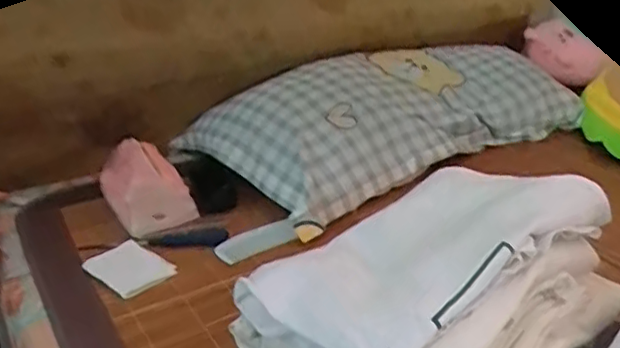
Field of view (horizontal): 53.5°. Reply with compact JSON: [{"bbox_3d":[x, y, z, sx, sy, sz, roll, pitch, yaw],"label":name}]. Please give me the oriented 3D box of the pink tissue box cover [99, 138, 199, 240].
[{"bbox_3d":[-0.216,0.016,0.808,0.087,0.087,0.133,-17,30,-29],"label":"pink tissue box cover"}]

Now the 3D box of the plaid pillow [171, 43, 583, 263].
[{"bbox_3d":[0.106,-0.097,1.000,0.662,0.121,0.317,-18,30,-30],"label":"plaid pillow"}]

